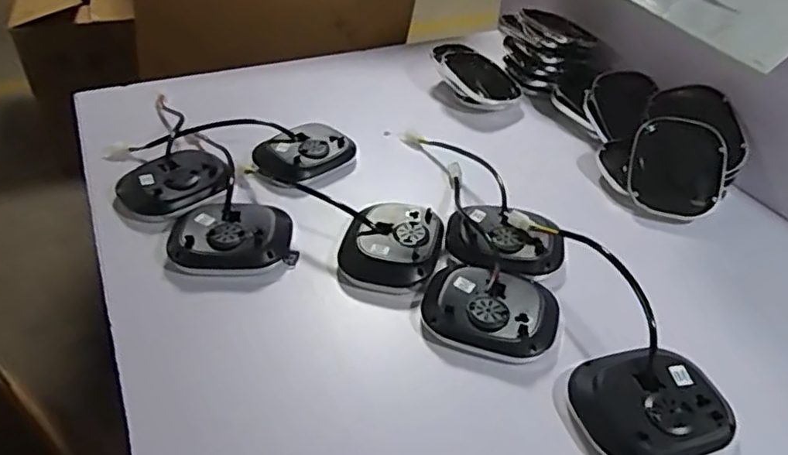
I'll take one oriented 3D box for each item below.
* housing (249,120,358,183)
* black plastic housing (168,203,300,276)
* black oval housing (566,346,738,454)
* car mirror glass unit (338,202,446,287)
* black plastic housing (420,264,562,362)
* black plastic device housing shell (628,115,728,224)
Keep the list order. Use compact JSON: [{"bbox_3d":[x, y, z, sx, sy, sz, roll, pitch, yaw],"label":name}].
[{"bbox_3d":[-0.132,-0.107,0.868,0.104,0.037,0.129,32,47,32],"label":"housing"},{"bbox_3d":[-0.195,0.013,0.728,0.147,0.044,0.115,-9,40,-14],"label":"black plastic housing"},{"bbox_3d":[0.236,0.162,0.561,0.125,0.031,0.112,-9,40,-14],"label":"black oval housing"},{"bbox_3d":[-0.003,0.021,0.728,0.114,0.036,0.128,14,40,13],"label":"car mirror glass unit"},{"bbox_3d":[0.105,0.088,0.652,0.144,0.031,0.106,11,39,10],"label":"black plastic housing"},{"bbox_3d":[0.385,-0.081,0.820,0.114,0.009,0.146,13,79,18],"label":"black plastic device housing shell"}]

